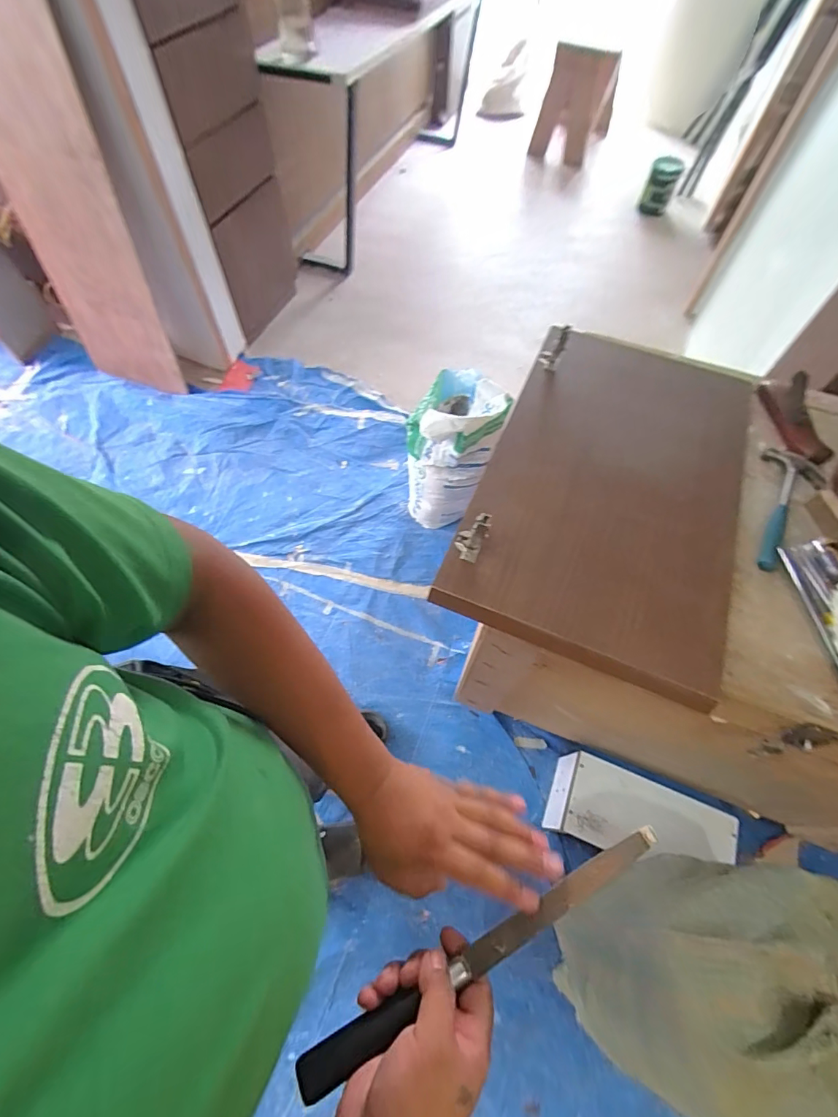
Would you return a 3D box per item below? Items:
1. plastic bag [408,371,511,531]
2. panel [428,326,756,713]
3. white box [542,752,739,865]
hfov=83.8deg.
[{"bbox_3d":[0.097,-0.326,1.476,0.276,0.473,0.258,-39,69,-20],"label":"plastic bag"},{"bbox_3d":[0.319,-0.138,0.762,0.396,0.031,0.647,21,63,10],"label":"panel"},{"bbox_3d":[0.516,0.620,1.109,0.379,0.145,0.180,19,63,9],"label":"white box"}]

